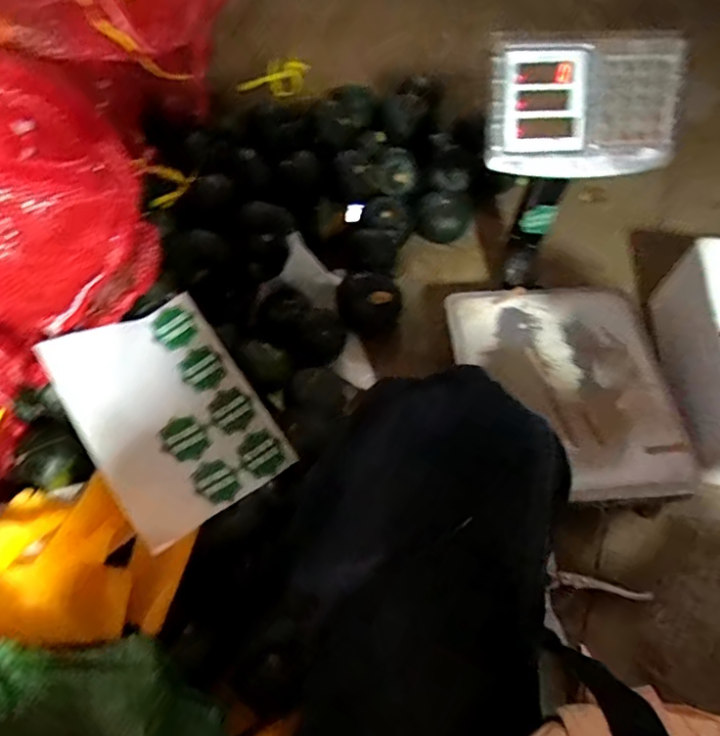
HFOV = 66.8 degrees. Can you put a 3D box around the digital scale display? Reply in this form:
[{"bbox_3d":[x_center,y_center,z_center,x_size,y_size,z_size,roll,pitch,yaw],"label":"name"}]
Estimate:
[{"bbox_3d":[0.276,-0.325,0.694,0.232,0.156,0.070,2,18,-3],"label":"digital scale display"}]

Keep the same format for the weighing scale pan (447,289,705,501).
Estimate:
[{"bbox_3d":[0.296,0.024,0.768,0.268,0.049,0.324,-7,61,-7],"label":"weighing scale pan"}]

